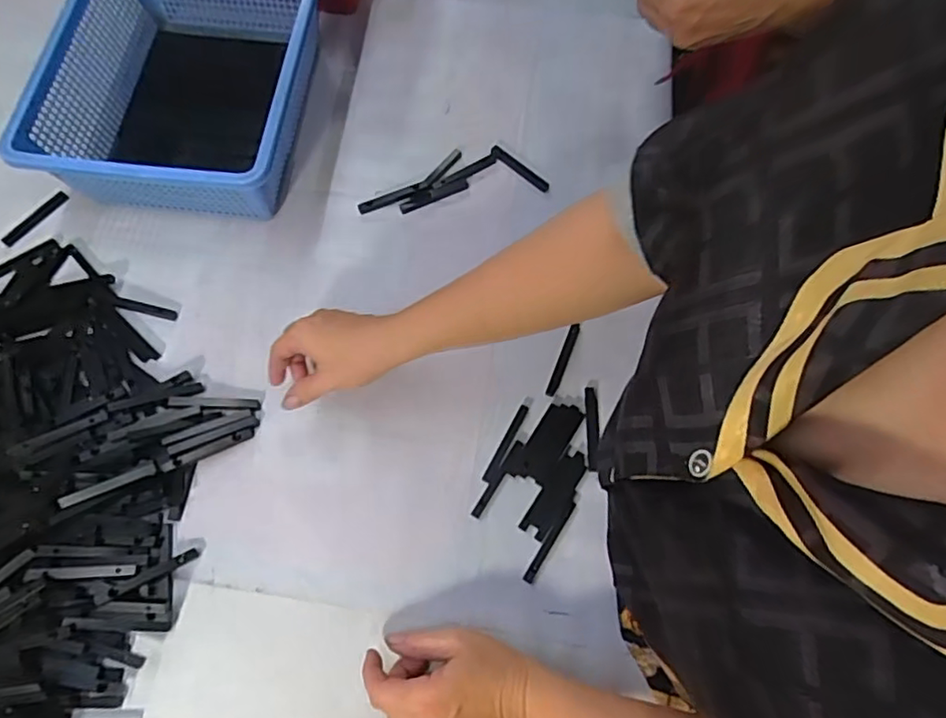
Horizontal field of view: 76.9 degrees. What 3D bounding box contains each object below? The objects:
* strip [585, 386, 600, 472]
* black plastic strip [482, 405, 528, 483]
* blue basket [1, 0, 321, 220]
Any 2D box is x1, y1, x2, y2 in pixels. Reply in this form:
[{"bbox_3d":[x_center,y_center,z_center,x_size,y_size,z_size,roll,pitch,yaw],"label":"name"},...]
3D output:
[{"bbox_3d":[0.107,0.062,0.532,0.011,0.004,0.075,0,69,0],"label":"strip"},{"bbox_3d":[0.030,0.074,0.526,0.010,0.004,0.075,27,72,10],"label":"black plastic strip"},{"bbox_3d":[-0.278,-0.278,0.599,0.237,0.102,0.288,4,70,2],"label":"blue basket"}]

